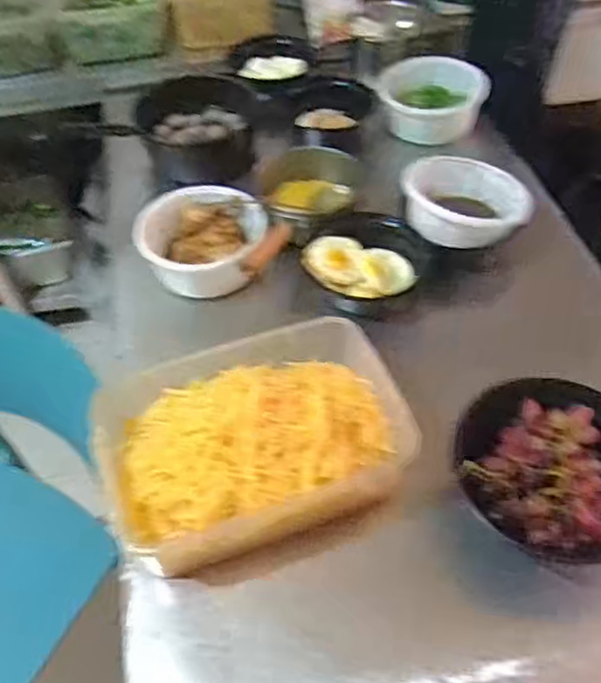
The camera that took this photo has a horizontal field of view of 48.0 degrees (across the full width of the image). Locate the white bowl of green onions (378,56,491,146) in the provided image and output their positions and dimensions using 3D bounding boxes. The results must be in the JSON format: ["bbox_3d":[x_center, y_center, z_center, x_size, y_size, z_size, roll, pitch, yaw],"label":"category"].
[{"bbox_3d":[0.222,-0.410,1.133,0.173,0.074,0.156,5,51,7],"label":"white bowl of green onions"}]

